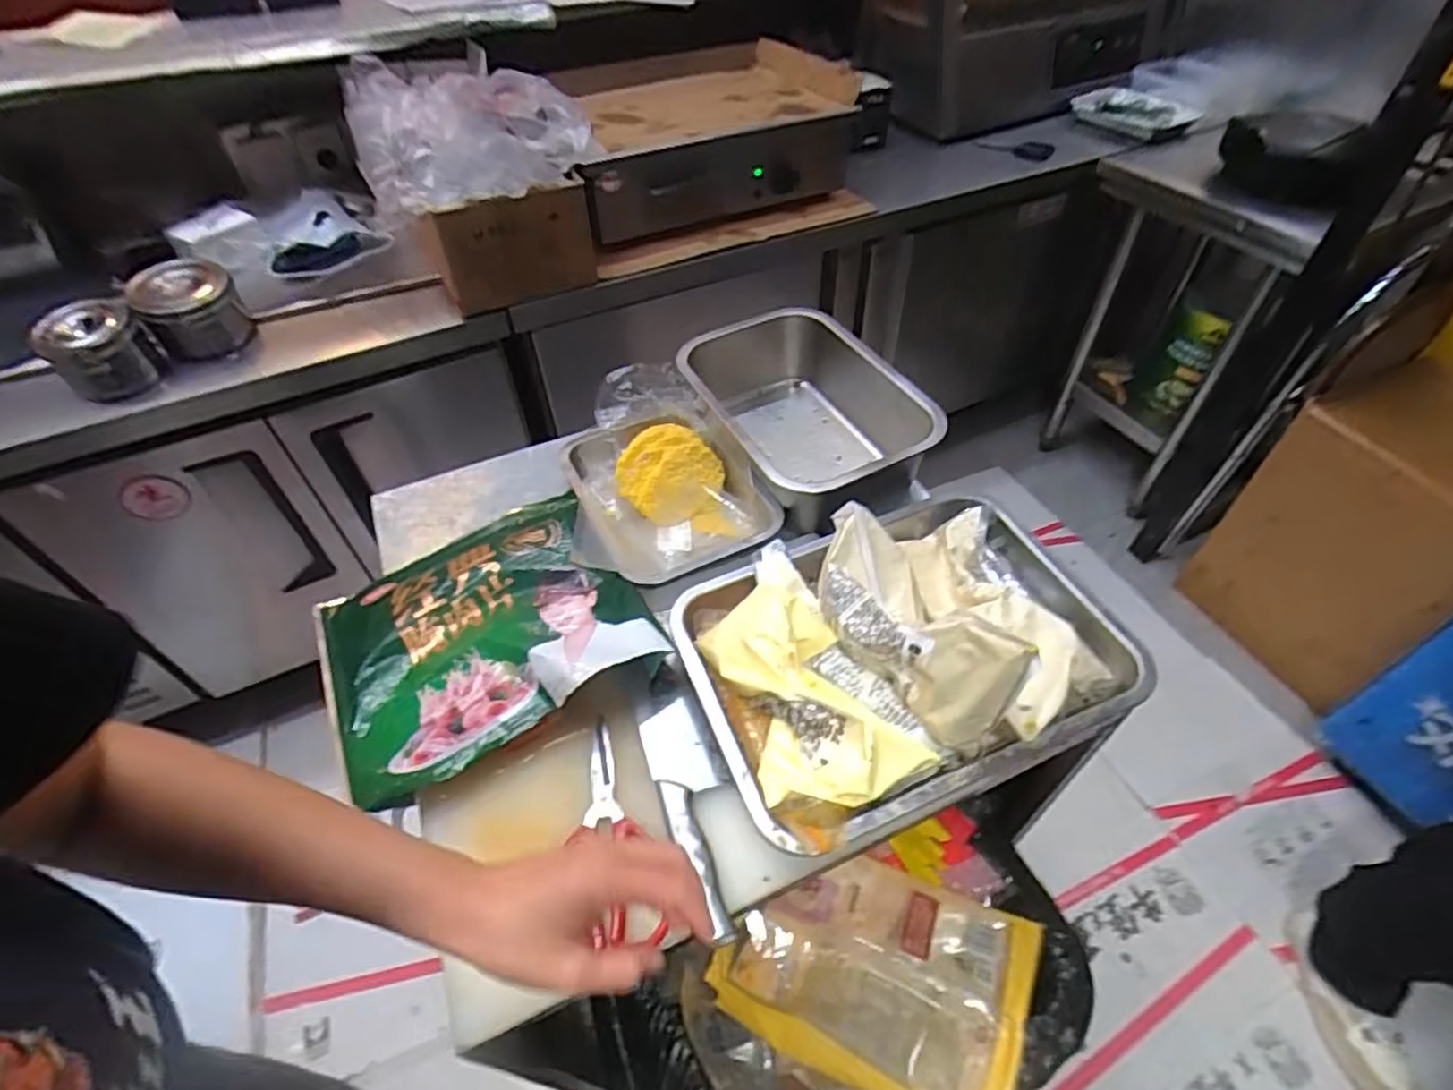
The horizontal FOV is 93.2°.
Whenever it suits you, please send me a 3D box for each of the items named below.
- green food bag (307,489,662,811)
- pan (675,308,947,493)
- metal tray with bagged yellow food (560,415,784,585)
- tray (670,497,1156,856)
[{"bbox_3d":[-0.242,0.082,0.672,0.290,0.082,0.283,-26,53,-19],"label":"green food bag"},{"bbox_3d":[0.105,-0.146,0.852,0.236,0.145,0.304,-23,51,-17],"label":"pan"},{"bbox_3d":[-0.073,-0.065,0.788,0.213,0.064,0.251,-16,50,-11],"label":"metal tray with bagged yellow food"},{"bbox_3d":[0.153,0.069,0.591,0.357,0.124,0.261,-18,50,-13],"label":"tray"}]

